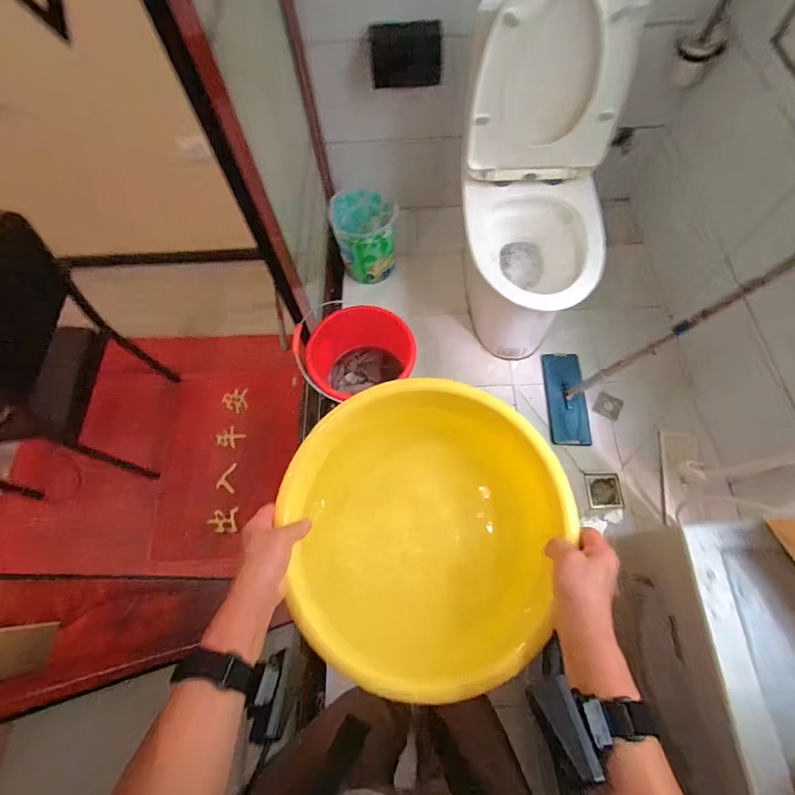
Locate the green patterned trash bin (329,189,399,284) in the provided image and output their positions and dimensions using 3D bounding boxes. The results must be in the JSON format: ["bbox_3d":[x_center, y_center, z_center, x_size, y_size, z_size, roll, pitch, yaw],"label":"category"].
[{"bbox_3d":[-0.115,-0.586,1.526,0.234,0.233,0.231,-8,66,-2],"label":"green patterned trash bin"}]

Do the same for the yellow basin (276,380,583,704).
[{"bbox_3d":[0.030,0.165,0.514,0.331,0.134,0.363,-1,66,1],"label":"yellow basin"}]

